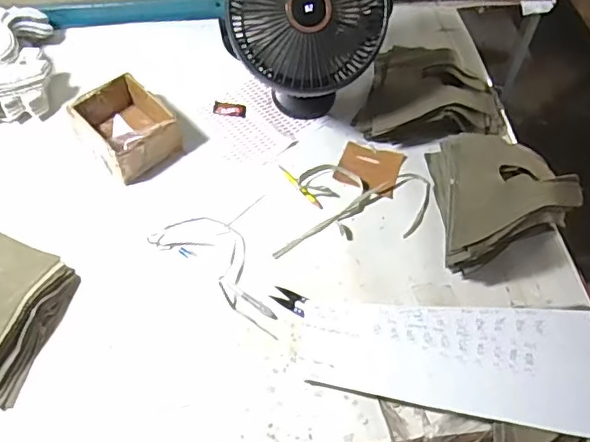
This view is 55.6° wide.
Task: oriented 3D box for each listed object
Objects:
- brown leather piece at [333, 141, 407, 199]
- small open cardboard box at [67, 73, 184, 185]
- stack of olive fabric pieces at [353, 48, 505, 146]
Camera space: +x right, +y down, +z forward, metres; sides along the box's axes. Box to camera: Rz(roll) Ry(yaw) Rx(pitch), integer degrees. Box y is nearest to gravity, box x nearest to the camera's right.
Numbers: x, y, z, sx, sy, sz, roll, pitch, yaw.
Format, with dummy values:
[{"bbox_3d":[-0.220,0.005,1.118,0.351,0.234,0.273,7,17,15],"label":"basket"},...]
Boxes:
[{"bbox_3d":[0.102,-0.072,0.761,0.080,0.007,0.080,18,54,9],"label":"brown leather piece"},{"bbox_3d":[-0.227,-0.126,0.758,0.114,0.057,0.132,-34,62,-21],"label":"small open cardboard box"},{"bbox_3d":[0.185,-0.175,0.782,0.213,0.077,0.113,-6,56,-4],"label":"stack of olive fabric pieces"}]

